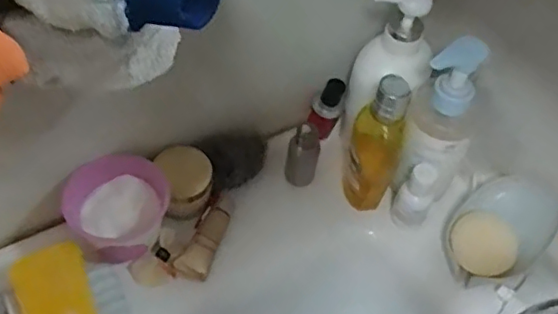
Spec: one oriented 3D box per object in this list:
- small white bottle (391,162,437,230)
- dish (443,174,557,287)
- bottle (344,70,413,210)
[{"bbox_3d":[0.130,0.043,0.576,0.031,0.091,0.025,27,54,15],"label":"small white bottle"},{"bbox_3d":[0.212,0.070,0.569,0.083,0.053,0.104,33,56,20],"label":"dish"},{"bbox_3d":[0.091,-0.011,0.560,0.051,0.147,0.040,17,52,8],"label":"bottle"}]

